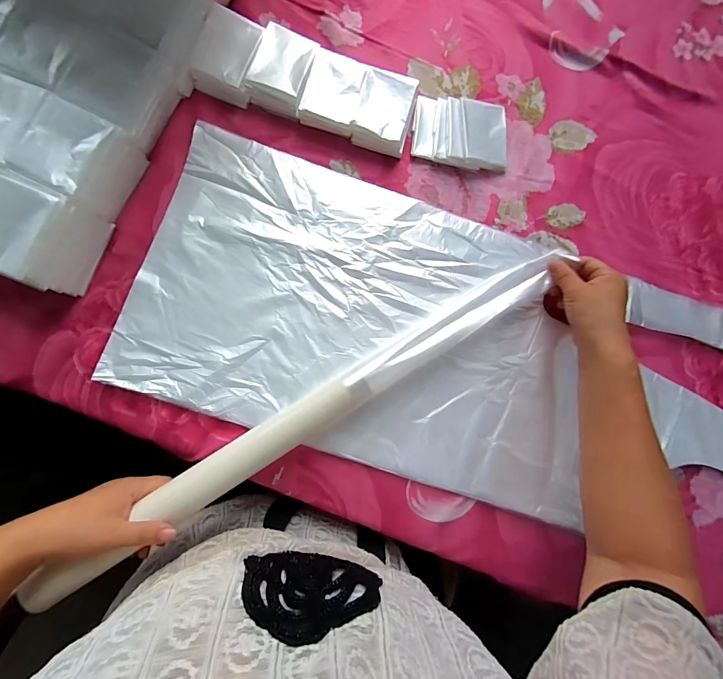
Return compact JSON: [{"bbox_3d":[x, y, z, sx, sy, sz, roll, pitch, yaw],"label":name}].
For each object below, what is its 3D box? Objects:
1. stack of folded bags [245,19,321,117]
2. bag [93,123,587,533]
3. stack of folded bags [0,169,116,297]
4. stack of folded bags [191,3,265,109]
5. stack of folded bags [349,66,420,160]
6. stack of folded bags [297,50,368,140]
[{"bbox_3d":[-0.093,-0.323,0.424,0.065,0.026,0.091,18,82,-1],"label":"stack of folded bags"},{"bbox_3d":[0.017,-0.022,0.393,0.518,0.032,0.303,19,82,-1],"label":"bag"},{"bbox_3d":[-0.358,-0.114,0.351,0.143,0.058,0.092,21,82,-1],"label":"stack of folded bags"},{"bbox_3d":[-0.161,-0.342,0.423,0.068,0.033,0.095,13,83,-2],"label":"stack of folded bags"},{"bbox_3d":[0.028,-0.276,0.430,0.065,0.028,0.088,14,83,-2],"label":"stack of folded bags"},{"bbox_3d":[-0.032,-0.299,0.428,0.064,0.026,0.089,16,82,-2],"label":"stack of folded bags"}]

